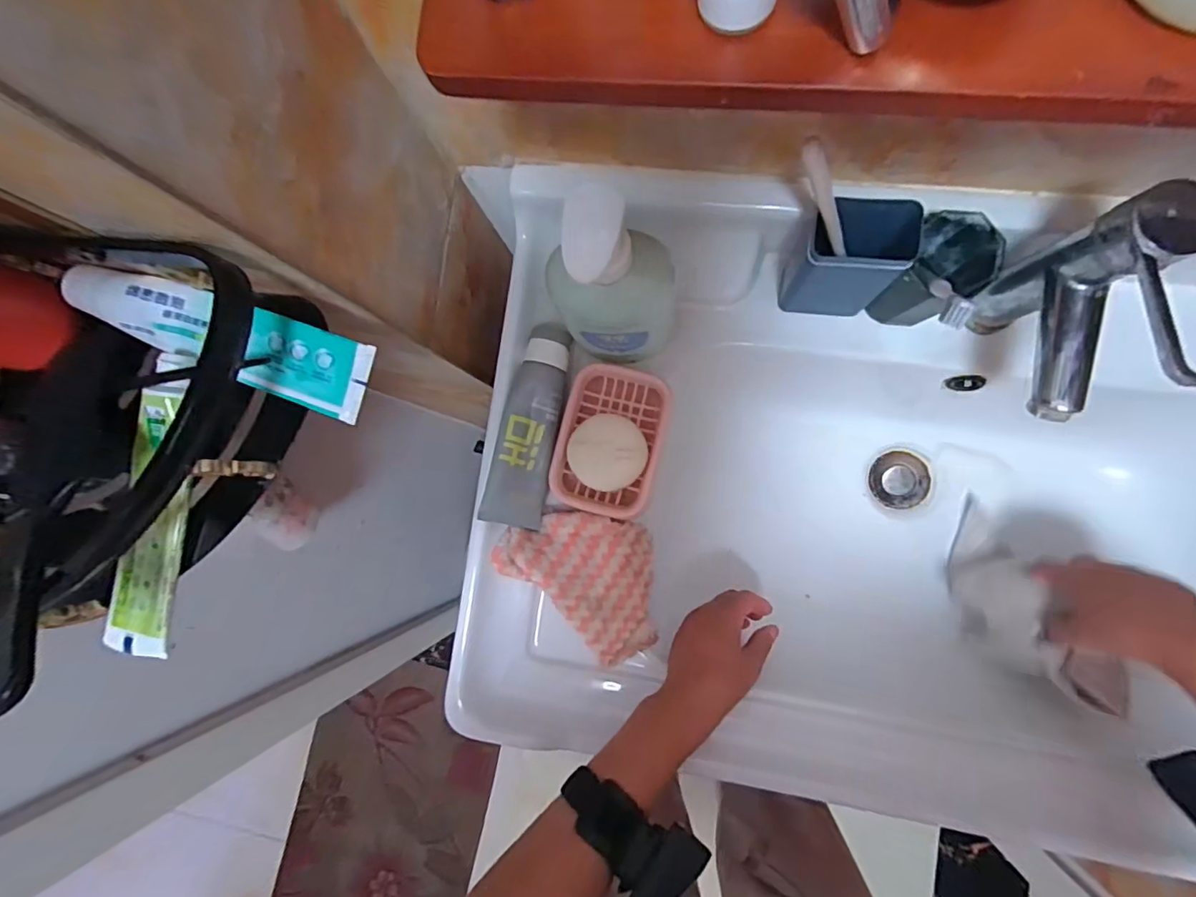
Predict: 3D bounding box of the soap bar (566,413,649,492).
[{"bbox_3d":[0.007,0.003,0.446,0.064,0.019,0.060,-1,85,7],"label":"soap bar"}]

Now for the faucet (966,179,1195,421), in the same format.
[{"bbox_3d":[0.316,-0.079,0.359,0.058,0.163,0.119,2,86,8],"label":"faucet"}]

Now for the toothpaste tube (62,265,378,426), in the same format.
[{"bbox_3d":[-0.211,-0.063,0.303,0.169,0.035,0.045,19,88,8],"label":"toothpaste tube"}]

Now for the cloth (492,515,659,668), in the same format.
[{"bbox_3d":[-0.002,0.106,0.469,0.148,0.028,0.102,44,77,-7],"label":"cloth"}]

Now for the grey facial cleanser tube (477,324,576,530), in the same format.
[{"bbox_3d":[-0.056,-0.021,0.451,0.048,0.032,0.172,12,87,8],"label":"grey facial cleanser tube"}]

